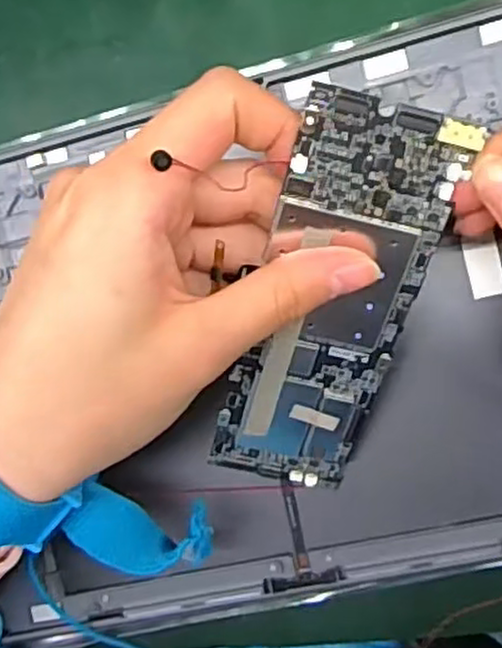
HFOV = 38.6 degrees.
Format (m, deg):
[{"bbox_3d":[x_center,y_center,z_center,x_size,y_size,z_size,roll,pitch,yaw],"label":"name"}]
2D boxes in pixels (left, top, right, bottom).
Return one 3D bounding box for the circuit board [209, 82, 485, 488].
[{"bbox_3d":[0.022,-0.002,0.205,0.043,0.004,0.122,13,120,-5],"label":"circuit board"}]

